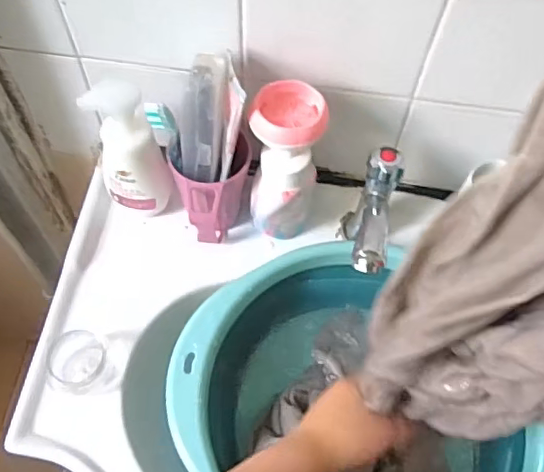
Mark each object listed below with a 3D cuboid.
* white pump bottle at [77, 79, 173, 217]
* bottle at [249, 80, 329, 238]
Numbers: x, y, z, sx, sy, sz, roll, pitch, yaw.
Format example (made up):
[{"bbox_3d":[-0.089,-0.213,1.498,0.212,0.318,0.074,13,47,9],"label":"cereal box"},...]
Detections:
[{"bbox_3d":[-0.126,-0.076,0.529,0.066,0.163,0.053,-16,65,-11],"label":"white pump bottle"},{"bbox_3d":[0.013,-0.064,0.532,0.061,0.157,0.072,9,63,2],"label":"bottle"}]

